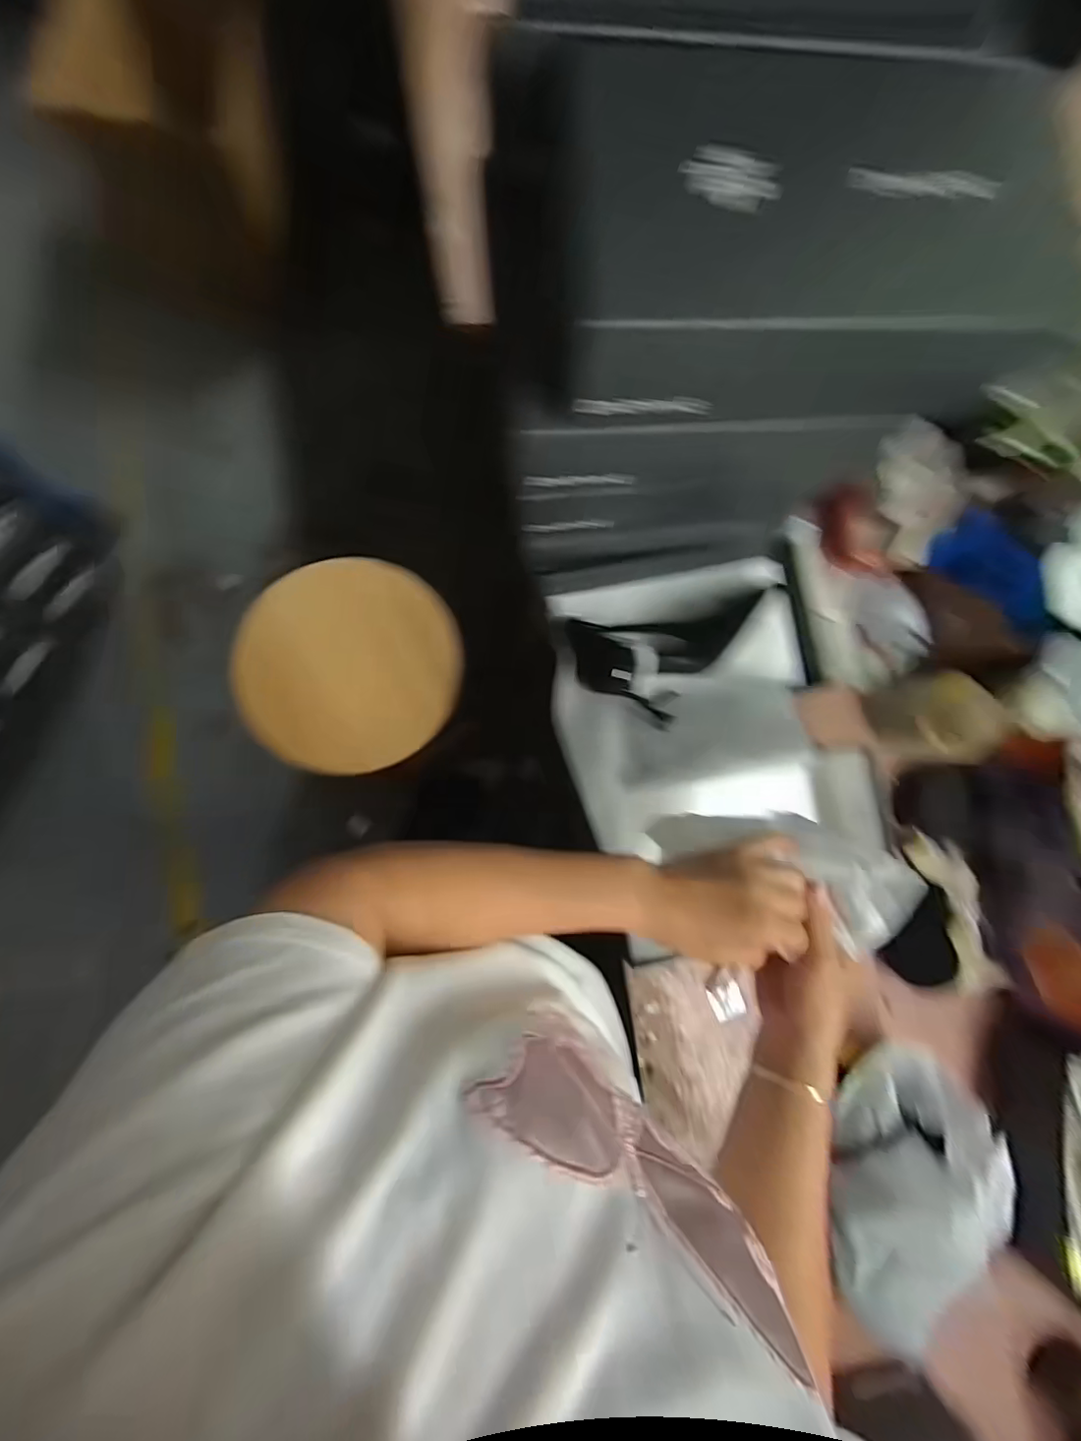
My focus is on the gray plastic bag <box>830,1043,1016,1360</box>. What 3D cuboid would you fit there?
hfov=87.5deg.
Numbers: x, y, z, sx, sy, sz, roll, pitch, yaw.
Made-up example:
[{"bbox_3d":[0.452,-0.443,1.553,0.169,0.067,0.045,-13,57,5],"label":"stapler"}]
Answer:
[{"bbox_3d":[0.365,0.491,0.555,0.143,0.093,0.306,5,86,-4],"label":"gray plastic bag"}]

